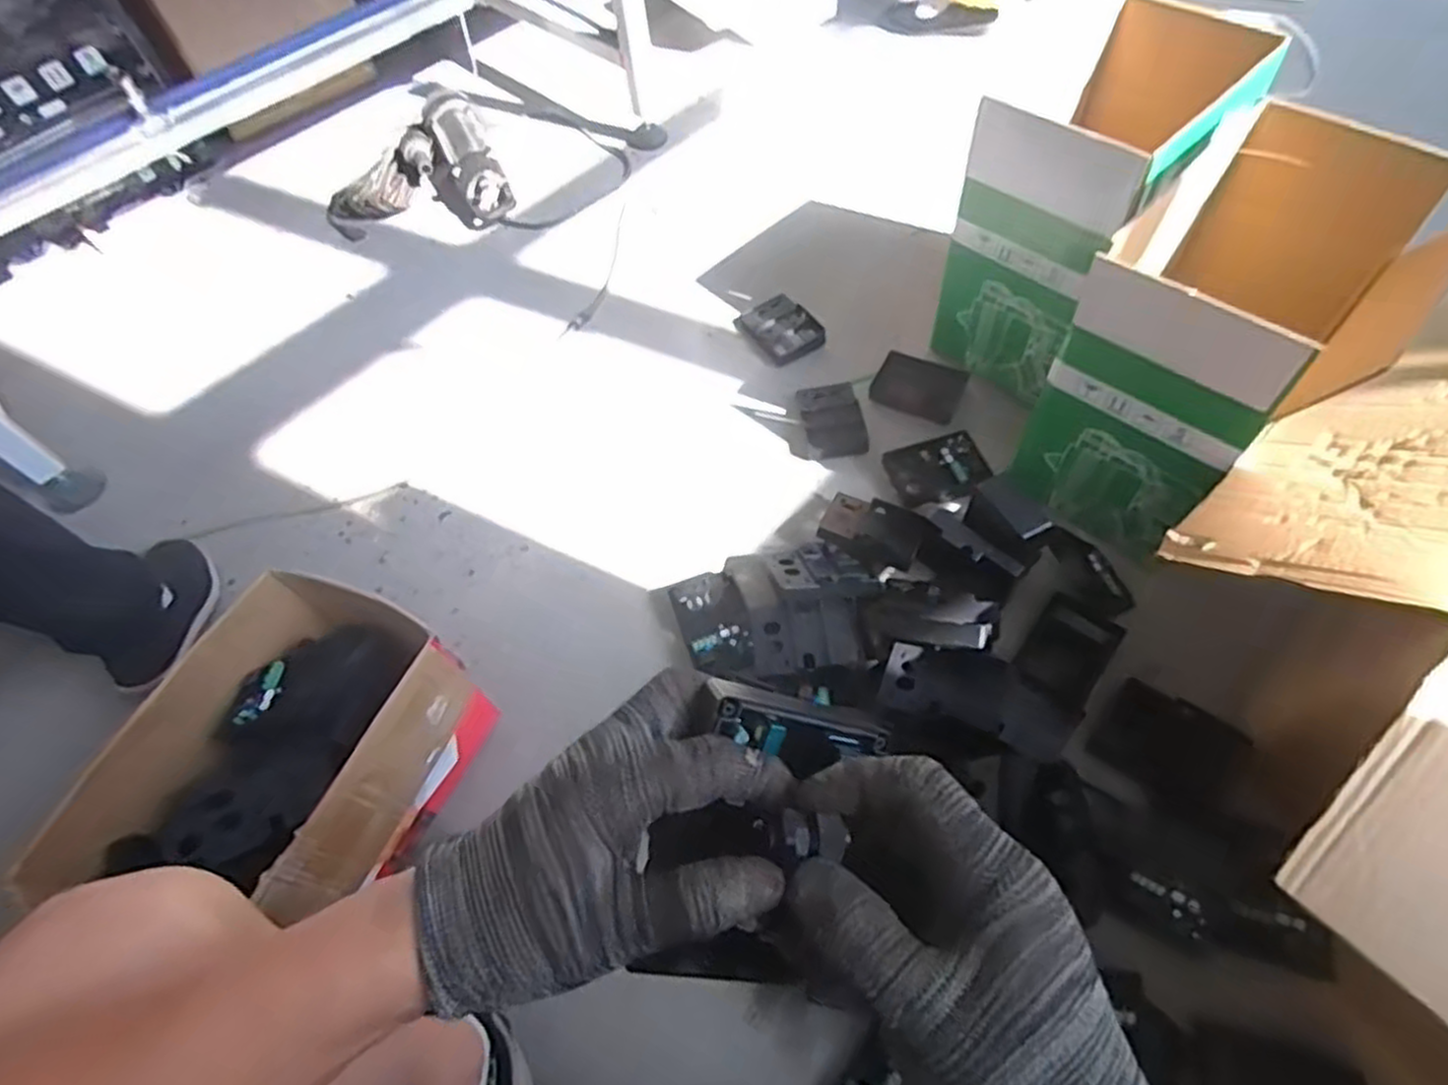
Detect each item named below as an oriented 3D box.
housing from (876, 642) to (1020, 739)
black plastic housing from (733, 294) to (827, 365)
[{"bbox_3d":[0.248,0.157,0.828,0.142,0.031,0.089,11,60,11],"label":"housing"},{"bbox_3d":[0.093,-0.349,1.212,0.097,0.037,0.133,-32,61,-14],"label":"black plastic housing"}]

